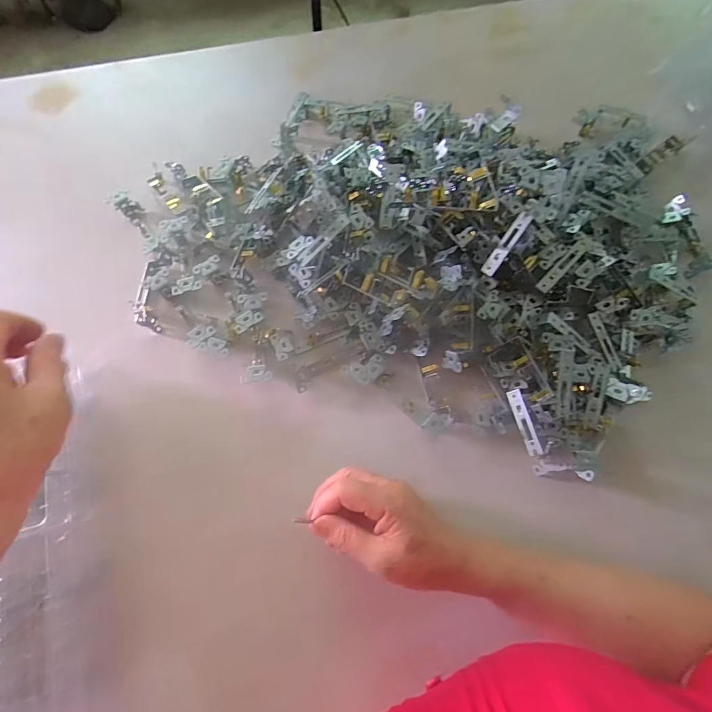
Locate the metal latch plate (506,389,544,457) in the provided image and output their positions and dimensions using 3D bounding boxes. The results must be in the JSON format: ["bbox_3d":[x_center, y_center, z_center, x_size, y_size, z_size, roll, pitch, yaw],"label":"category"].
[{"bbox_3d":[0.172,0.067,0.416,0.007,0.016,0.066,3,63,-42],"label":"metal latch plate"}]

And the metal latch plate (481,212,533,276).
[{"bbox_3d":[0.153,-0.114,0.416,0.014,0.010,0.068,36,108,11],"label":"metal latch plate"}]

